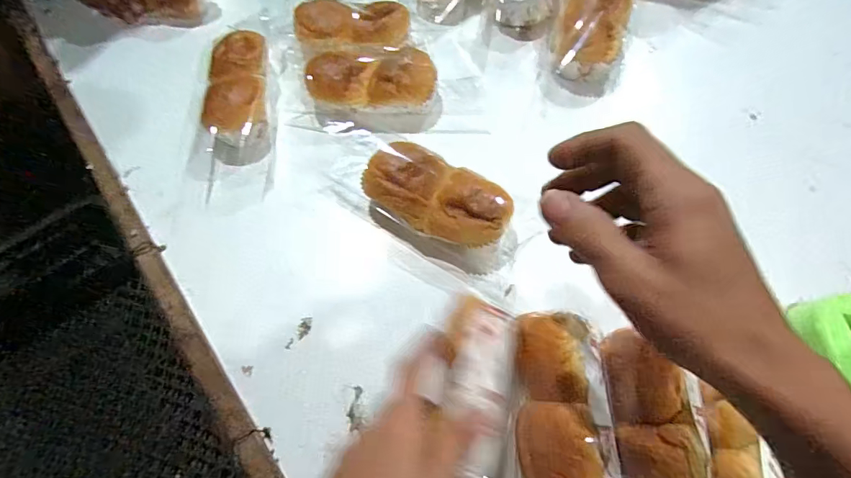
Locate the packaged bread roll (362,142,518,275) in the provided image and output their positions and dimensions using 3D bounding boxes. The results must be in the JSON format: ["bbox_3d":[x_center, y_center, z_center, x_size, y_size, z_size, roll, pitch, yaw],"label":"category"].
[{"bbox_3d":[0.013,-0.032,0.411,0.144,0.052,0.073,27,70,15],"label":"packaged bread roll"}]

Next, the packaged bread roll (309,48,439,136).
[{"bbox_3d":[-0.056,-0.158,0.480,0.142,0.046,0.076,1,65,2],"label":"packaged bread roll"}]

